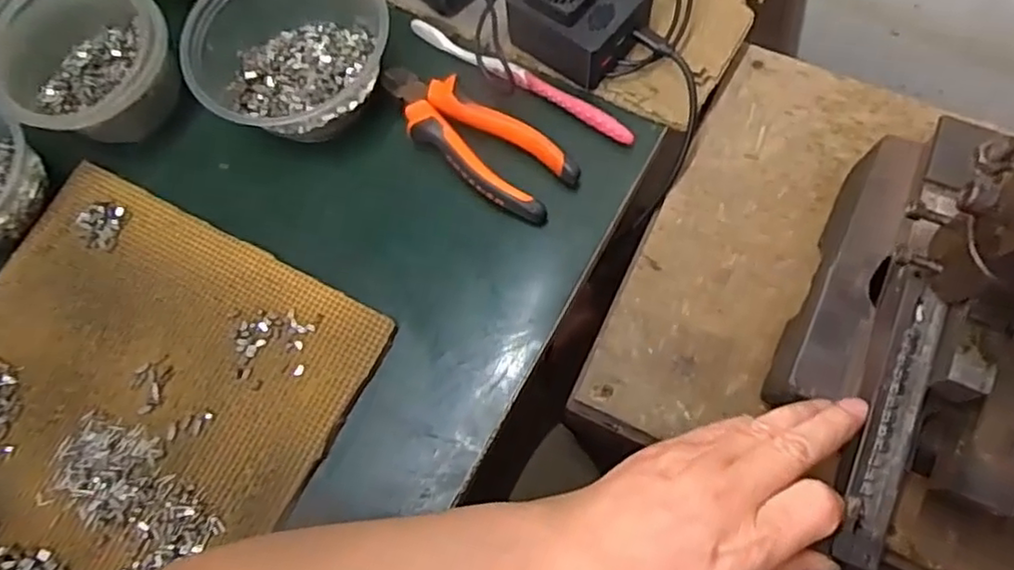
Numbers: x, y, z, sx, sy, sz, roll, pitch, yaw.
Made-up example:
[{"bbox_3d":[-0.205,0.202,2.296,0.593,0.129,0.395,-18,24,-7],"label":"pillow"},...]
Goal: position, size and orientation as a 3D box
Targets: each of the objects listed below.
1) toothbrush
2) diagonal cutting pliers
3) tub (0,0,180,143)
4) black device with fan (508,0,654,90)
[{"bbox_3d":[0.008,-0.148,0.465,0.183,0.010,0.016,32,77,13],"label":"toothbrush"},{"bbox_3d":[-0.025,-0.104,0.453,0.154,0.020,0.054,40,79,14],"label":"diagonal cutting pliers"},{"bbox_3d":[-0.290,-0.154,0.458,0.110,0.072,0.104,19,75,9],"label":"tub"},{"bbox_3d":[0.047,-0.191,0.454,0.086,0.053,0.078,38,79,14],"label":"black device with fan"}]

